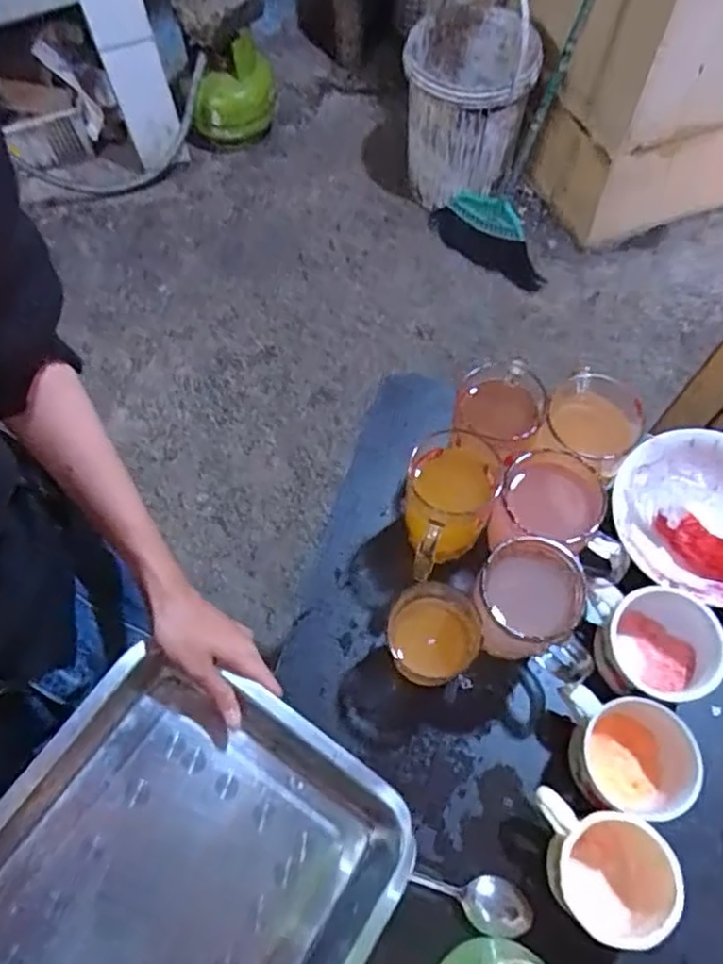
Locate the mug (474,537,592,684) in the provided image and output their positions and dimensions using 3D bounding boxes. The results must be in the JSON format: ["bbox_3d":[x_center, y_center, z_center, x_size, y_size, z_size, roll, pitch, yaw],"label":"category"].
[{"bbox_3d":[0.134,0.102,0.523,0.092,0.111,0.074,20,67,12],"label":"mug"}]

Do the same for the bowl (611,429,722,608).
[{"bbox_3d":[0.295,0.032,0.572,0.151,0.061,0.150,-1,65,2],"label":"bowl"}]

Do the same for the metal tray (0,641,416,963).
[{"bbox_3d":[-0.144,0.305,0.439,0.258,0.048,0.335,37,65,0],"label":"metal tray"}]

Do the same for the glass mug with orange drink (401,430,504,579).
[{"bbox_3d":[0.066,0.026,0.552,0.072,0.115,0.110,22,67,12],"label":"glass mug with orange drink"}]

